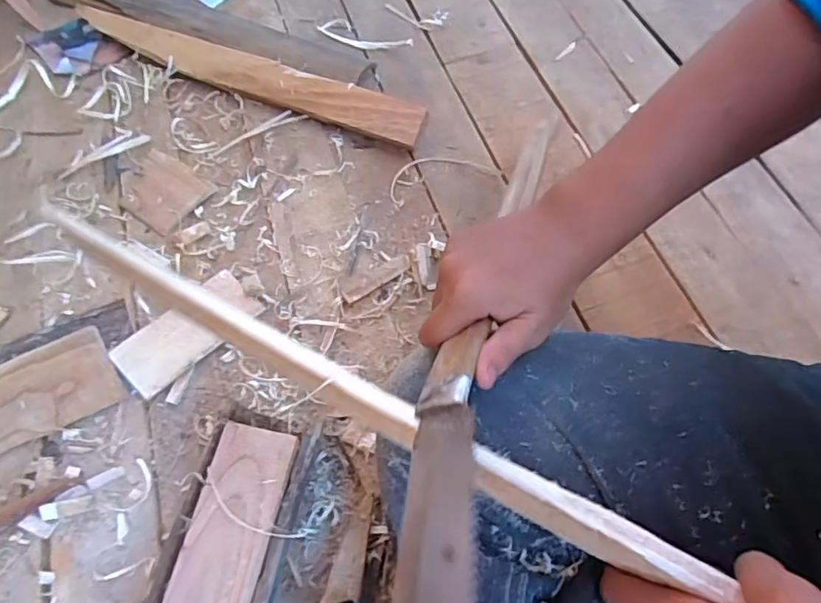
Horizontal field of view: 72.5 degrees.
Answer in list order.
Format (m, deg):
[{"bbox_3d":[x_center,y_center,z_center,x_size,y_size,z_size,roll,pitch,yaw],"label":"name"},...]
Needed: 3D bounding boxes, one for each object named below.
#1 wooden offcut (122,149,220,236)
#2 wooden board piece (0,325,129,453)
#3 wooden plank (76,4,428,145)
[{"bbox_3d":[-0.294,-0.133,0.654,0.109,0.007,0.085,32,66,18],"label":"wooden offcut"},{"bbox_3d":[-0.336,0.081,0.513,0.125,0.007,0.075,-26,93,-9],"label":"wooden board piece"},{"bbox_3d":[-0.222,-0.296,0.714,0.520,0.017,0.051,22,92,15],"label":"wooden plank"}]

